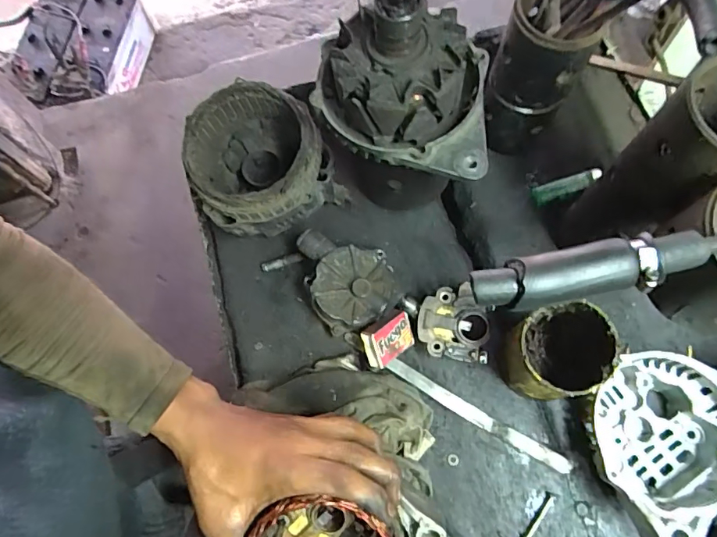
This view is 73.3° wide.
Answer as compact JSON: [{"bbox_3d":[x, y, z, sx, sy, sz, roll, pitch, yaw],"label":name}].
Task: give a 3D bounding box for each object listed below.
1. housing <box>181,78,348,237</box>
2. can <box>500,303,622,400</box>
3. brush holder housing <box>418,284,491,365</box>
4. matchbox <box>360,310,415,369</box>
[{"bbox_3d":[-0.105,-0.103,0.499,0.128,0.108,0.128,-1,71,2],"label":"housing"},{"bbox_3d":[0.165,0.073,0.413,0.069,0.099,0.072,-1,71,2],"label":"can"},{"bbox_3d":[0.094,0.053,0.485,0.067,0.035,0.073,7,82,3],"label":"brush holder housing"},{"bbox_3d":[0.030,0.070,0.476,0.055,0.016,0.040,-29,103,-33],"label":"matchbox"}]

